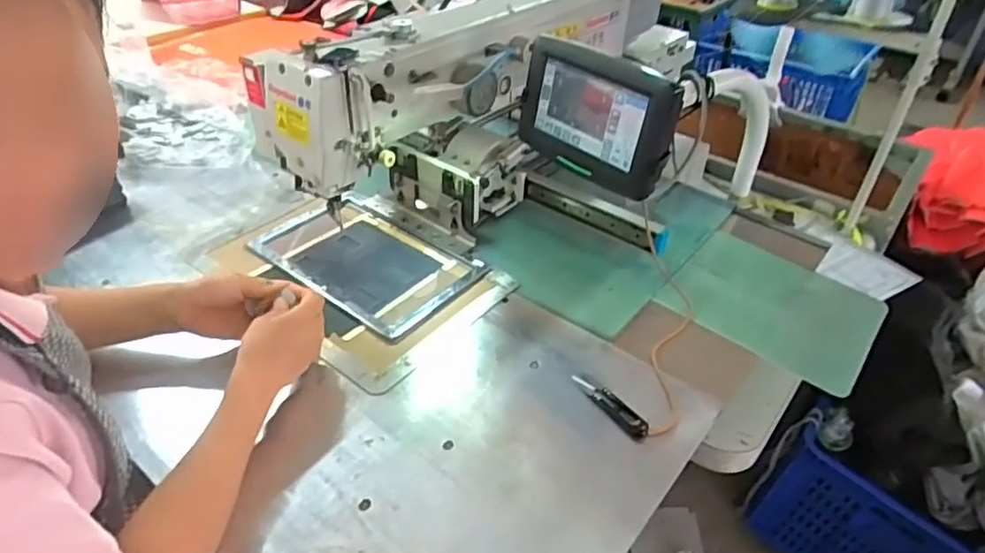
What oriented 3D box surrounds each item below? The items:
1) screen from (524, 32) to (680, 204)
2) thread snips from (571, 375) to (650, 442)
[{"bbox_3d":[0.115,-0.195,0.750,0.036,0.137,0.225,-26,46,-33],"label":"screen"},{"bbox_3d":[0.127,0.136,0.677,0.024,0.011,0.104,-19,43,-26],"label":"thread snips"}]

